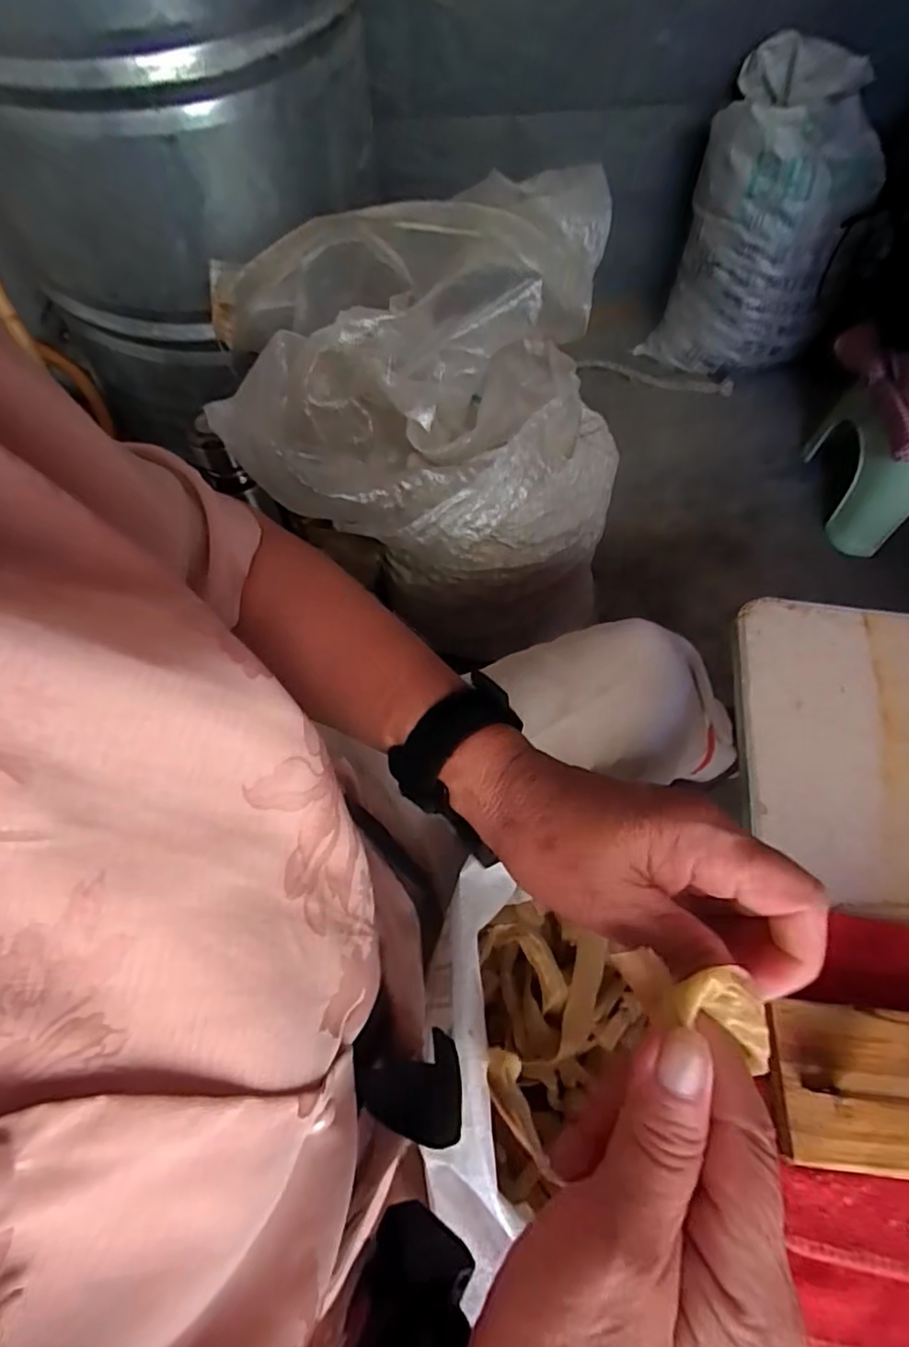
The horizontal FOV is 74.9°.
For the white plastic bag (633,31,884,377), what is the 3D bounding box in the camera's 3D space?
[{"bbox_3d":[0.614,-0.871,1.201,0.322,0.482,0.269,22,62,14],"label":"white plastic bag"}]

